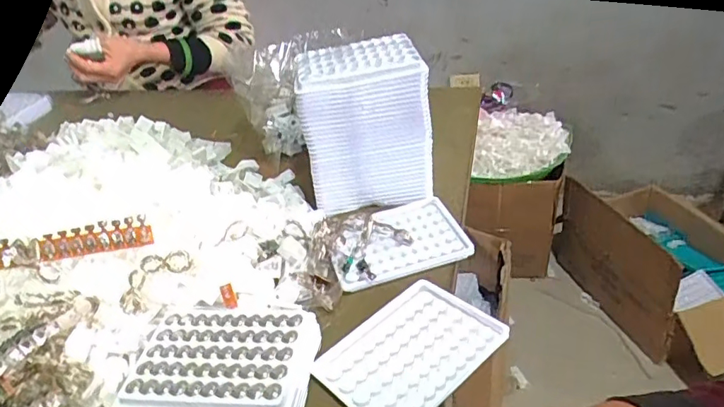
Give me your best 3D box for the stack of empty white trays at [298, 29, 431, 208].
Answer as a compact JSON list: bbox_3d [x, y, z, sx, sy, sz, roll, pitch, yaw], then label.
[{"bbox_3d":[0.002,-0.089,0.573,0.130,0.145,0.094,-10,35,-3],"label":"stack of empty white trays"}]

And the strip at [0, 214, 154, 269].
[{"bbox_3d":[-0.233,0.032,0.429,0.109,0.018,0.025,-11,34,-32],"label":"strip"}]

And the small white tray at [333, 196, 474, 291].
[{"bbox_3d":[0.031,0.031,0.524,0.126,0.018,0.107,-14,35,-8],"label":"small white tray"}]

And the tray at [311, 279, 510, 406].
[{"bbox_3d":[0.035,0.113,0.408,0.127,0.012,0.096,-31,40,-29],"label":"tray"}]

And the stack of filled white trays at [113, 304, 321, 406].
[{"bbox_3d":[-0.106,0.118,0.403,0.134,0.030,0.109,-2,35,9],"label":"stack of filled white trays"}]

